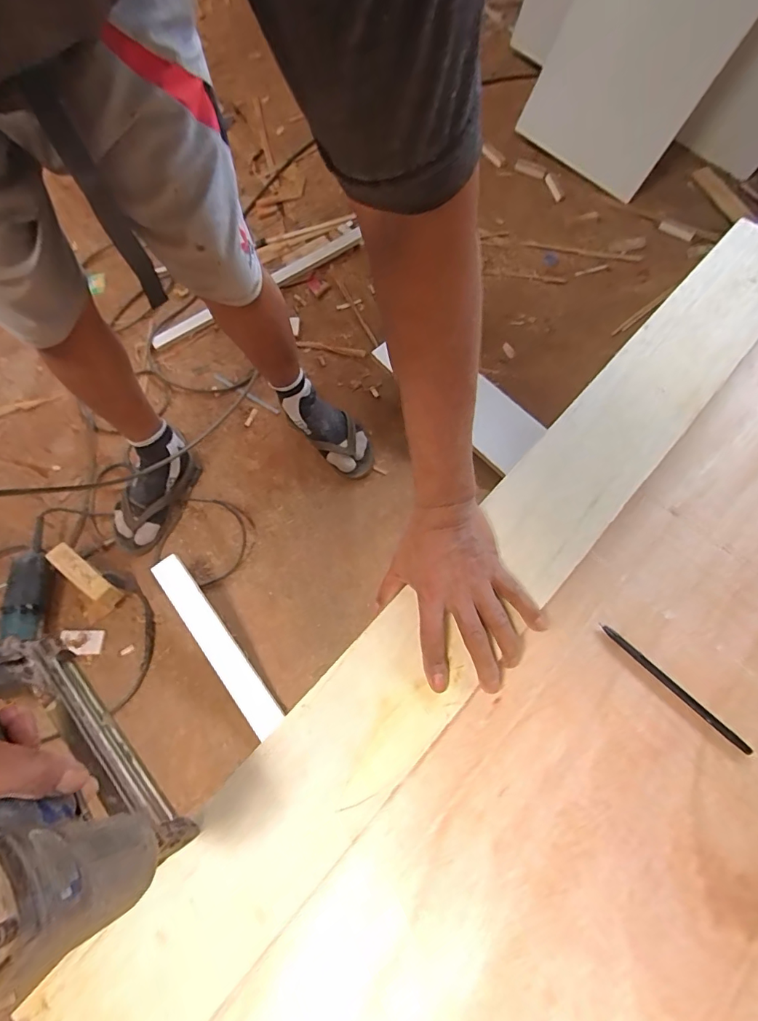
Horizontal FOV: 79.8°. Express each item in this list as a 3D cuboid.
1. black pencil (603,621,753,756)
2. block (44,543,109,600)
[{"bbox_3d":[0.240,0.144,0.370,0.007,0.004,0.134,-42,73,-13],"label":"black pencil"},{"bbox_3d":[-0.541,0.108,0.810,0.136,0.020,0.036,34,74,14],"label":"block"}]

